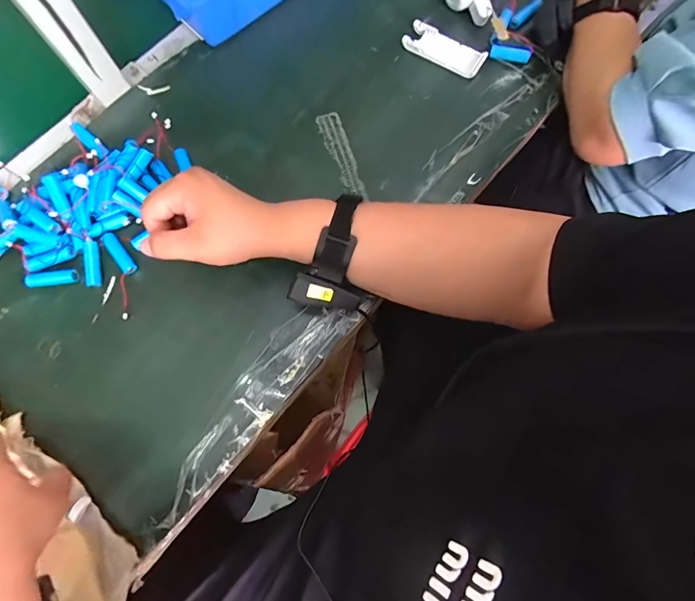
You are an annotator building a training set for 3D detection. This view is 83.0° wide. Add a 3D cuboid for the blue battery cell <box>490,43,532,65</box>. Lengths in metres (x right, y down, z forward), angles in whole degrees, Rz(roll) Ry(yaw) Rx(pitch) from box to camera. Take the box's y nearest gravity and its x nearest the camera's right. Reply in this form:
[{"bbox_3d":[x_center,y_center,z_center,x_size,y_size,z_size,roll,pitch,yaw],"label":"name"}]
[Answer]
[{"bbox_3d":[0.209,-0.316,0.503,0.050,0.013,0.013,10,76,3],"label":"blue battery cell"}]

